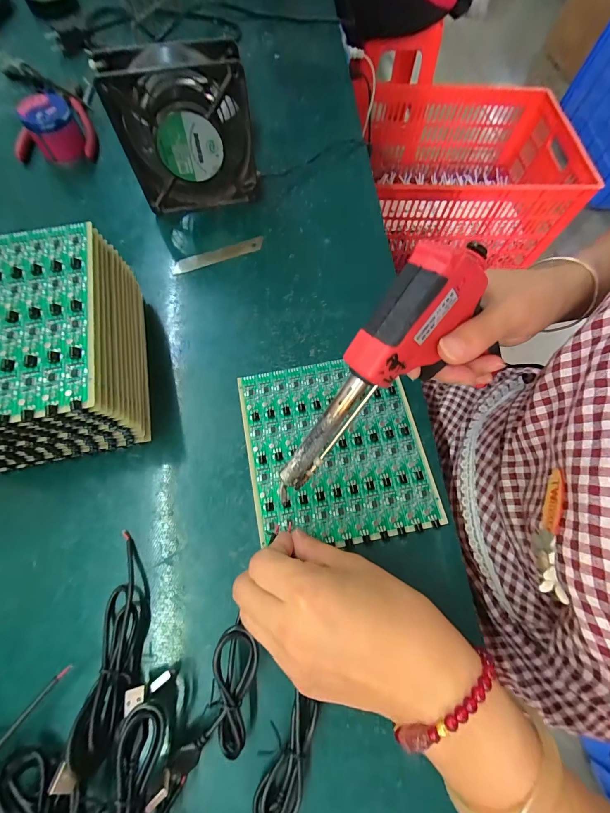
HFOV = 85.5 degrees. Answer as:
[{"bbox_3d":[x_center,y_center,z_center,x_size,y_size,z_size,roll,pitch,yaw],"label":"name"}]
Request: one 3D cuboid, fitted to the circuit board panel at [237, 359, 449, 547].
[{"bbox_3d":[0.025,0.032,0.274,0.141,0.005,0.151,-10,69,-5],"label":"circuit board panel"}]

